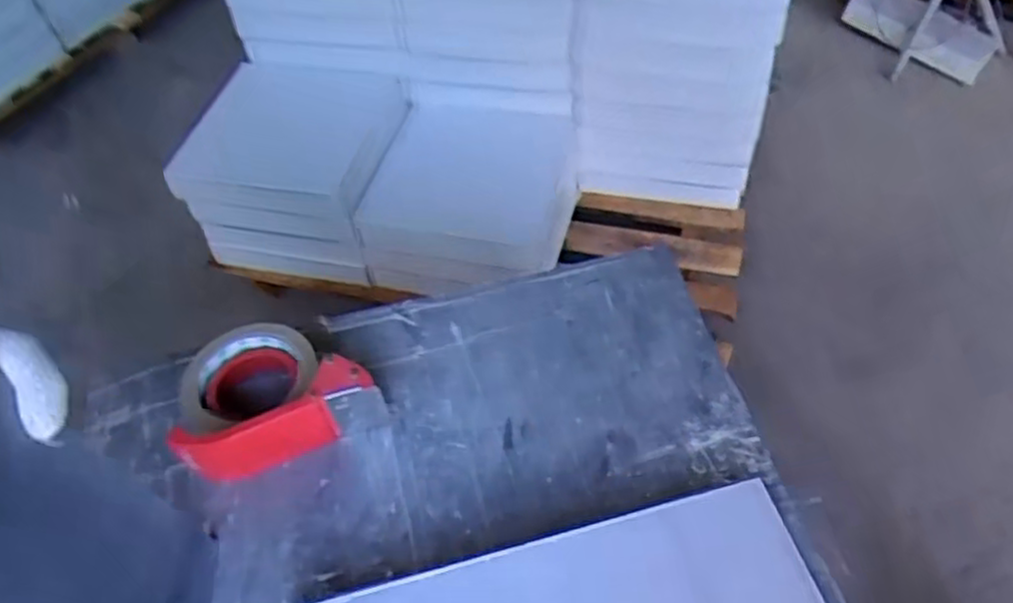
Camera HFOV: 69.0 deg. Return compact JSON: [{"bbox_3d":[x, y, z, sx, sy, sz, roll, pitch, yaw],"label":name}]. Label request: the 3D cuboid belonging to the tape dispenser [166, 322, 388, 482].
[{"bbox_3d":[-0.179,0.063,0.562,0.144,0.061,0.115,-22,54,-12],"label":"tape dispenser"}]

